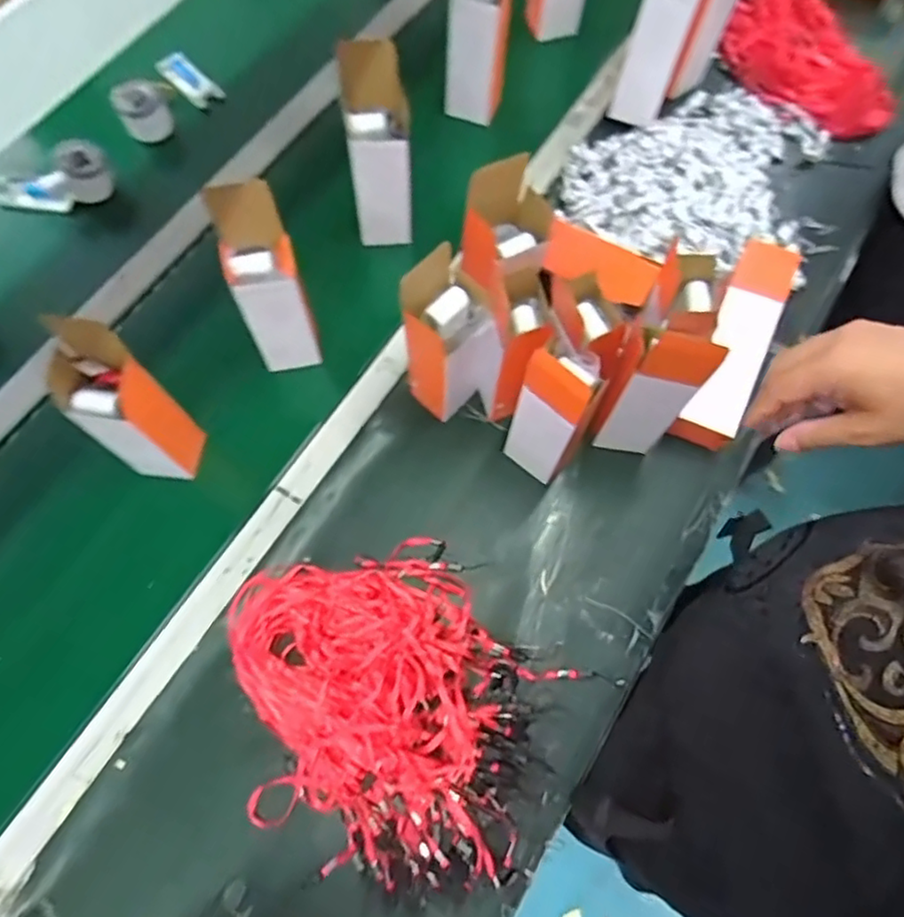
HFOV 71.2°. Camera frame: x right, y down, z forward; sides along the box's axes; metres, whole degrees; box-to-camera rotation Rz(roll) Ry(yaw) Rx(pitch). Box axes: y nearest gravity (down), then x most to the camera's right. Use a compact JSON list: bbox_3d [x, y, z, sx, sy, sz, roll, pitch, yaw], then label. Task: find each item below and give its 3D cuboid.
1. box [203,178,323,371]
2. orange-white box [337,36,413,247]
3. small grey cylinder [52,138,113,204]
[{"bbox_3d":[-0.194,-0.176,0.680,0.070,0.241,0.072,-17,71,-7],"label":"box"},{"bbox_3d":[-0.085,-0.359,0.744,0.070,0.224,0.070,-8,70,-4],"label":"orange-white box"},{"bbox_3d":[-0.484,-0.379,0.836,0.060,0.058,0.054,-28,73,-11],"label":"small grey cylinder"}]

